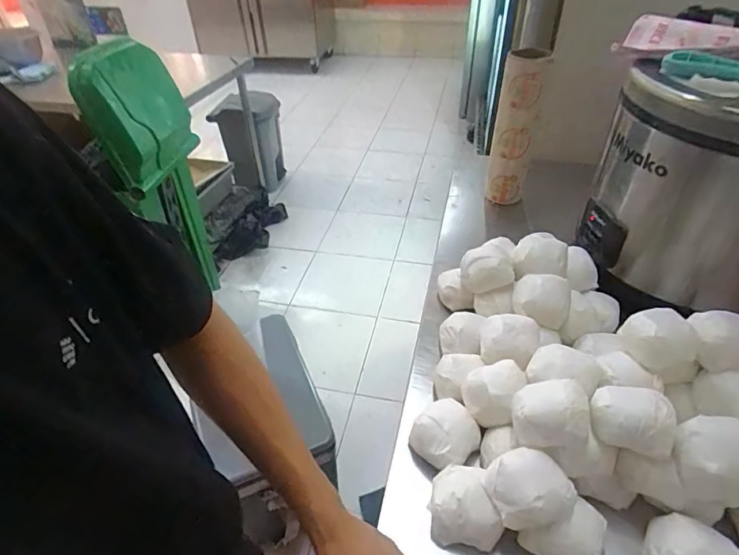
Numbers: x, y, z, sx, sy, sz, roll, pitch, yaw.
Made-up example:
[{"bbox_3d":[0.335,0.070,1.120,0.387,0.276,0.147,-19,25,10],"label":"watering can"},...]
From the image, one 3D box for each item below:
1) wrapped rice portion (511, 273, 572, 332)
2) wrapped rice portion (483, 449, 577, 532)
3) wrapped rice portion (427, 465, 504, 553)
[{"bbox_3d":[0.265,0.033,0.710,0.079,0.045,0.074,11,42,16],"label":"wrapped rice portion"},{"bbox_3d":[0.175,0.232,0.503,0.077,0.047,0.078,-1,40,1],"label":"wrapped rice portion"},{"bbox_3d":[0.106,0.263,0.527,0.070,0.052,0.079,-3,40,-1],"label":"wrapped rice portion"}]

